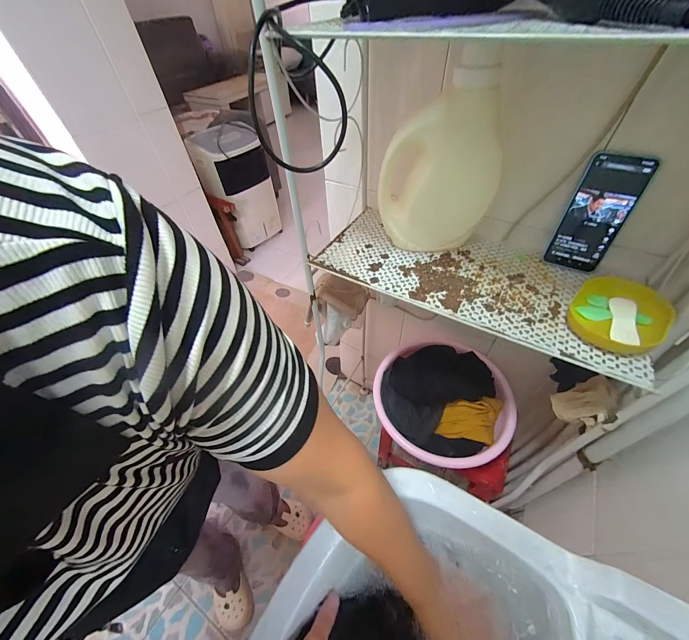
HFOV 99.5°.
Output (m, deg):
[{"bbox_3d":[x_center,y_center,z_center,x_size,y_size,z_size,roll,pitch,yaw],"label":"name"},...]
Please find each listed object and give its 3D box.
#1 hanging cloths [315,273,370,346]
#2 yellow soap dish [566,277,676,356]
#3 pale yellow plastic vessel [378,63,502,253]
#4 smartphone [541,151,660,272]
[{"bbox_3d":[-0.003,-0.017,0.721,0.118,0.182,0.068,-2,49,1],"label":"hanging cloths"},{"bbox_3d":[0.384,-0.009,0.408,0.137,0.031,0.107,-34,56,-24],"label":"yellow soap dish"},{"bbox_3d":[0.151,-0.227,0.477,0.177,0.242,0.065,-5,49,-1],"label":"pale yellow plastic vessel"},{"bbox_3d":[0.404,-0.168,0.471,0.084,0.173,0.015,23,32,21],"label":"smartphone"}]

